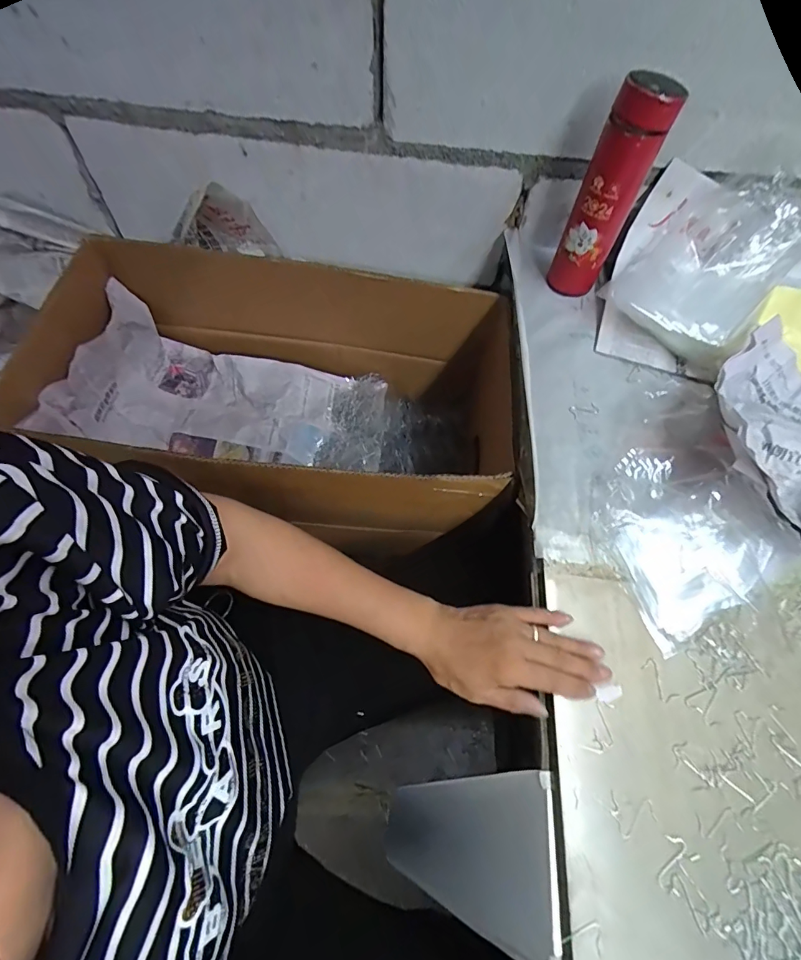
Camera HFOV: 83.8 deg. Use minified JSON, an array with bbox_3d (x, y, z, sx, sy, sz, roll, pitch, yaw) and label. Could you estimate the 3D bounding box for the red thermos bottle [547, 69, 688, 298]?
[{"bbox_3d":[0.244,-0.337,0.541,0.066,0.226,0.053,25,64,8],"label":"red thermos bottle"}]

